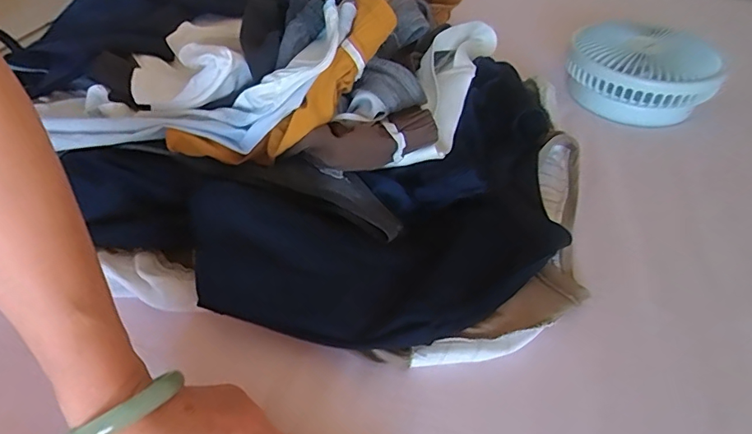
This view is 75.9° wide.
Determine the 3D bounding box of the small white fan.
[{"bbox_3d":[0.342,-0.193,0.632,0.172,0.081,0.167,22,49,21],"label":"small white fan"}]

